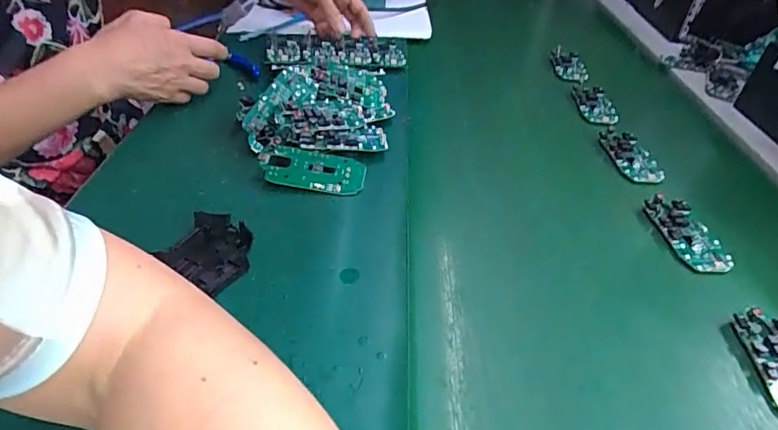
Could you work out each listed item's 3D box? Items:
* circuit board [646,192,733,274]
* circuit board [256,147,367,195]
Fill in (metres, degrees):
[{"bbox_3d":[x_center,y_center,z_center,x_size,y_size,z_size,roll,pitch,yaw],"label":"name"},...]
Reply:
[{"bbox_3d":[0.267,0.018,0.440,0.040,0.019,0.085,-4,36,-5],"label":"circuit board"},{"bbox_3d":[-0.072,-0.042,0.463,0.096,0.007,0.045,9,57,-1],"label":"circuit board"}]

